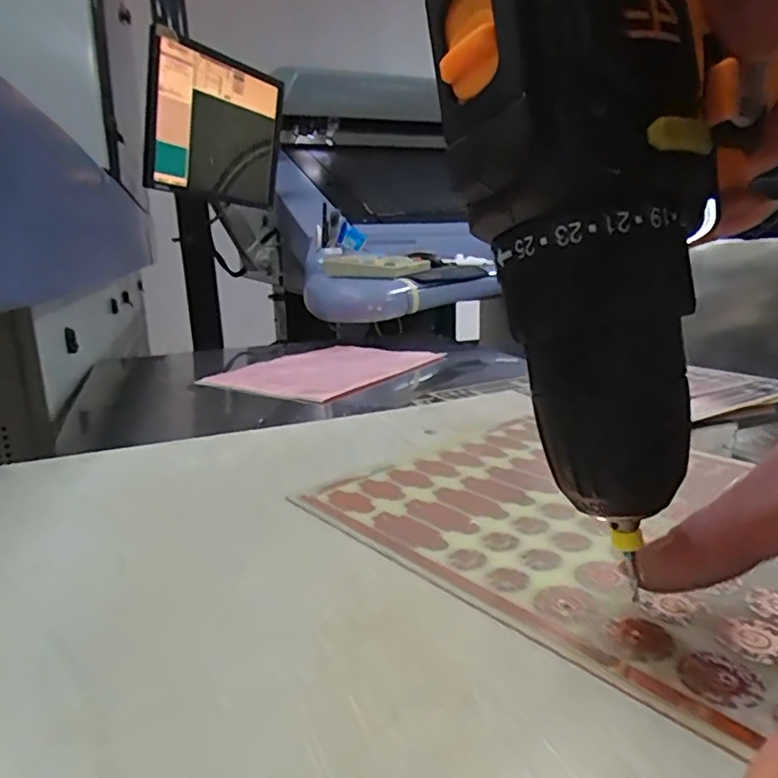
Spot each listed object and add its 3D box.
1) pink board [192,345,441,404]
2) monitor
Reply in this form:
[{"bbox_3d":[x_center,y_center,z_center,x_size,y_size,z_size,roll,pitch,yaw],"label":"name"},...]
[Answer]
[{"bbox_3d":[-0.082,-0.034,0.863,0.225,0.012,0.322,7,17,29],"label":"pink board"},{"bbox_3d":[-0.400,-0.608,1.389,0.054,0.319,0.396,17,16,29],"label":"monitor"}]

